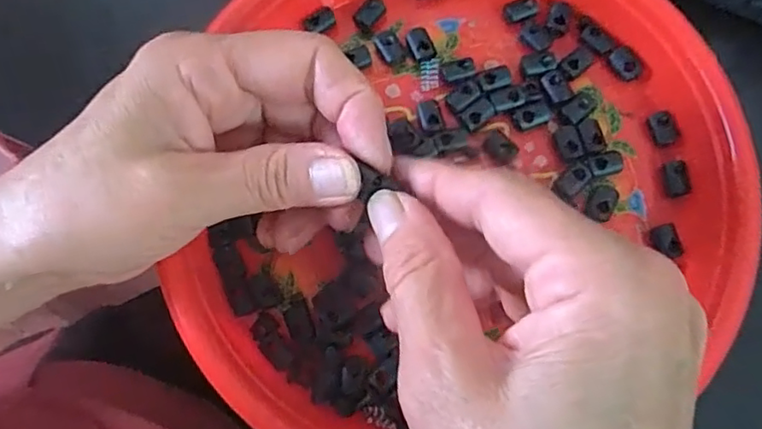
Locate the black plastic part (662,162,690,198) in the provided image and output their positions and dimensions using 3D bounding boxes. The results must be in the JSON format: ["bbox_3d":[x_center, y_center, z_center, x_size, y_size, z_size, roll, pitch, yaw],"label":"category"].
[{"bbox_3d":[0.130,-0.016,0.259,0.009,0.004,0.016,-2,78,0],"label":"black plastic part"}]

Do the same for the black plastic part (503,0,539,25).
[{"bbox_3d":[0.065,-0.095,0.275,0.017,0.004,0.010,-24,79,-4],"label":"black plastic part"}]

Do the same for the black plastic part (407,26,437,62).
[{"bbox_3d":[0.018,-0.078,0.268,0.011,0.004,0.016,-21,79,-4],"label":"black plastic part"}]

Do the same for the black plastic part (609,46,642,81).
[{"bbox_3d":[0.112,-0.069,0.269,0.010,0.004,0.016,-34,80,-6],"label":"black plastic part"}]

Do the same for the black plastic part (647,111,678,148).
[{"bbox_3d":[0.127,-0.038,0.264,0.010,0.004,0.015,-13,78,-2],"label":"black plastic part"}]

